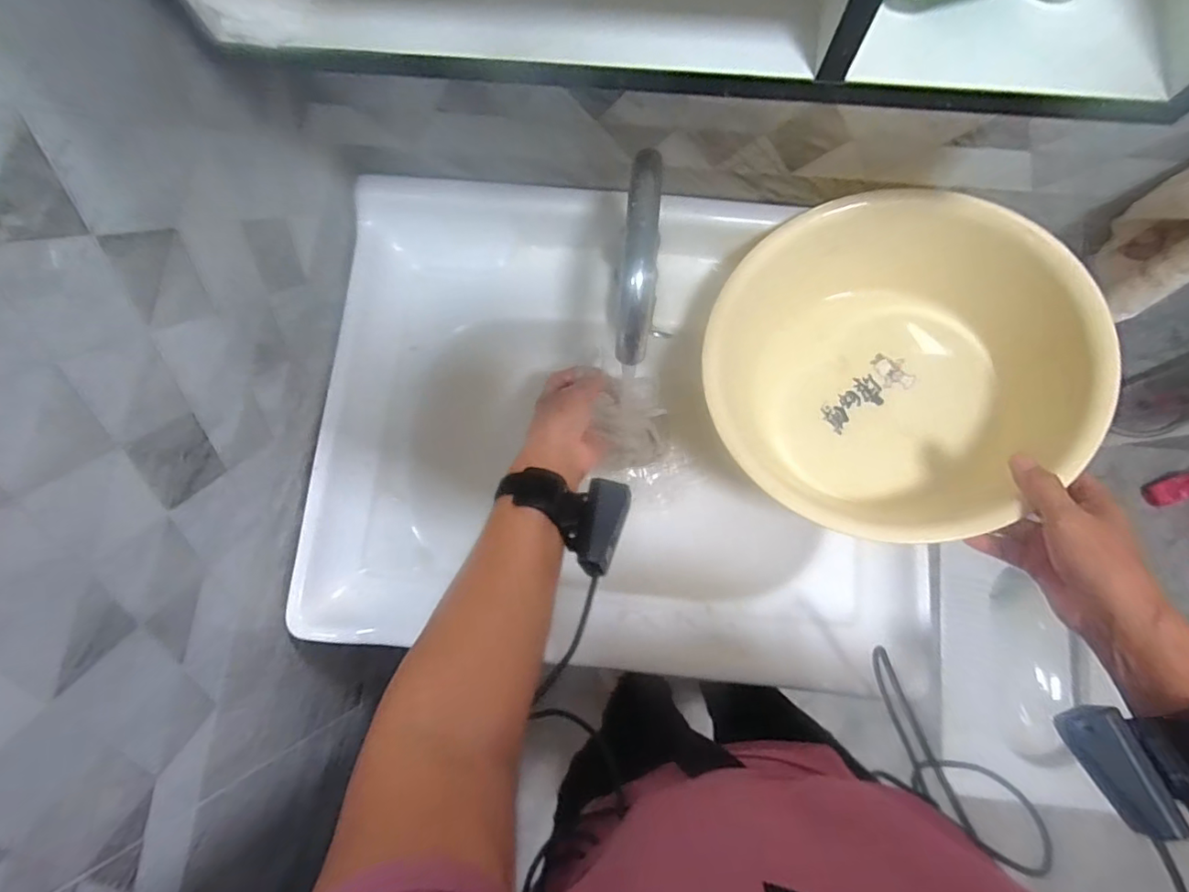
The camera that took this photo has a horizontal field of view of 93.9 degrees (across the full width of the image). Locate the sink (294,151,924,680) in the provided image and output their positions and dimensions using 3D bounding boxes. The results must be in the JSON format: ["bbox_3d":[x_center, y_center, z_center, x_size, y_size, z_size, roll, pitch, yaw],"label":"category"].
[{"bbox_3d":[0.024,-0.023,0.623,0.589,0.181,0.464,3,79,1],"label":"sink"}]

